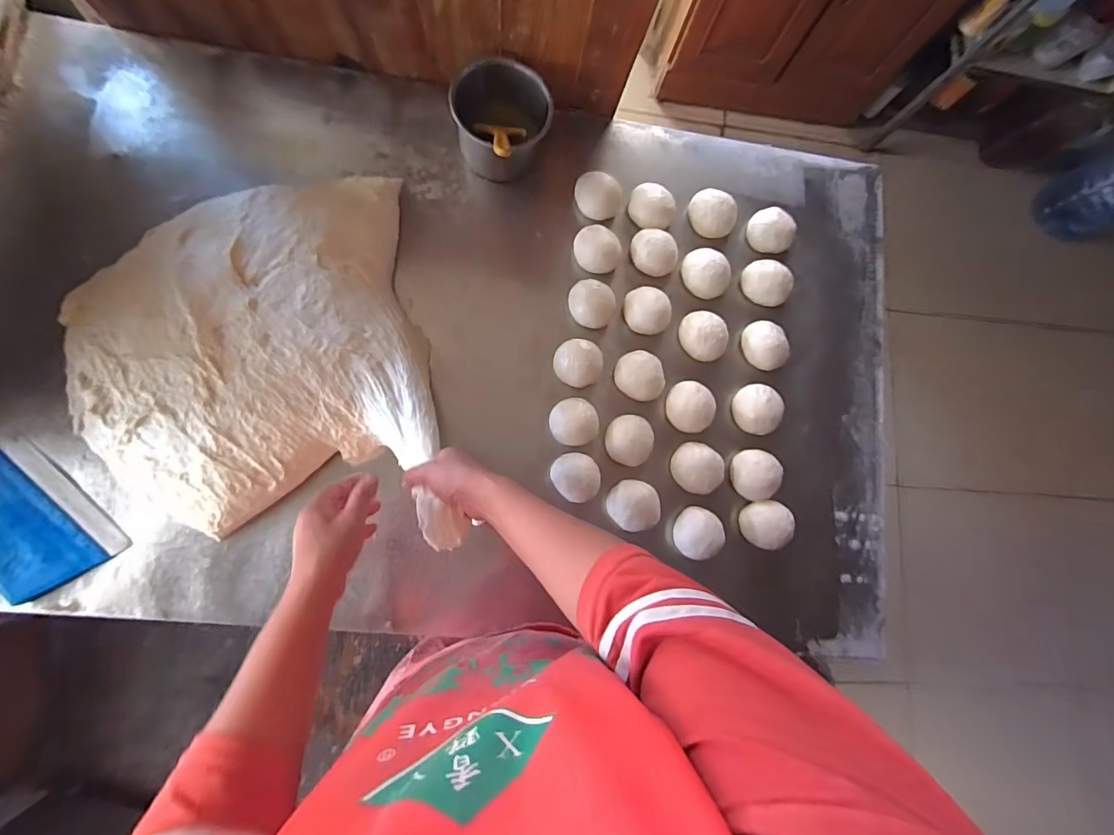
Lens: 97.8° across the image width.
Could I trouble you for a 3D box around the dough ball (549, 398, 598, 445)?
[{"bbox_3d":[0.023,0.006,0.670,0.061,0.051,0.065,1,82,-8],"label":"dough ball"}]

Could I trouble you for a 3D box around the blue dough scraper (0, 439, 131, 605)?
[{"bbox_3d":[-0.627,0.129,0.574,0.180,0.024,0.124,42,79,-1],"label":"blue dough scraper"}]

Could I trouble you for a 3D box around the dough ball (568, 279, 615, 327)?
[{"bbox_3d":[0.049,-0.162,0.707,0.069,0.050,0.059,41,79,-1],"label":"dough ball"}]

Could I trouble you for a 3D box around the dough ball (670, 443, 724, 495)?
[{"bbox_3d":[0.196,0.072,0.684,0.064,0.044,0.066,1,82,-8],"label":"dough ball"}]

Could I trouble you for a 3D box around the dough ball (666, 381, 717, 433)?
[{"bbox_3d":[0.191,-0.015,0.703,0.060,0.045,0.073,-17,85,-10],"label":"dough ball"}]

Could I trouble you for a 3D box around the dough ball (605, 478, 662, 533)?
[{"bbox_3d":[0.103,0.119,0.664,0.067,0.057,0.066,1,82,-8],"label":"dough ball"}]

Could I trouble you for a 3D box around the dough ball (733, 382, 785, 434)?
[{"bbox_3d":[0.297,-0.013,0.713,0.064,0.046,0.076,3,82,-8],"label":"dough ball"}]

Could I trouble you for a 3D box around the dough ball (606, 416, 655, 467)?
[{"bbox_3d":[0.100,0.032,0.681,0.061,0.046,0.070,13,81,-6],"label":"dough ball"}]

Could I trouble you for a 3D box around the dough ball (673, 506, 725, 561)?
[{"bbox_3d":[0.194,0.160,0.669,0.065,0.052,0.058,-41,89,-11],"label":"dough ball"}]

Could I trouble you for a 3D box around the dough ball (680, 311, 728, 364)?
[{"bbox_3d":[0.216,-0.121,0.719,0.064,0.041,0.076,-23,86,-10],"label":"dough ball"}]

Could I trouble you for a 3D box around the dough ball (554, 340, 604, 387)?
[{"bbox_3d":[0.030,-0.077,0.677,0.066,0.042,0.064,1,82,-8],"label":"dough ball"}]

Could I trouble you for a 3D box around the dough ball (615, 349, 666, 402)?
[{"bbox_3d":[0.119,-0.058,0.702,0.065,0.048,0.075,-38,89,-11],"label":"dough ball"}]

